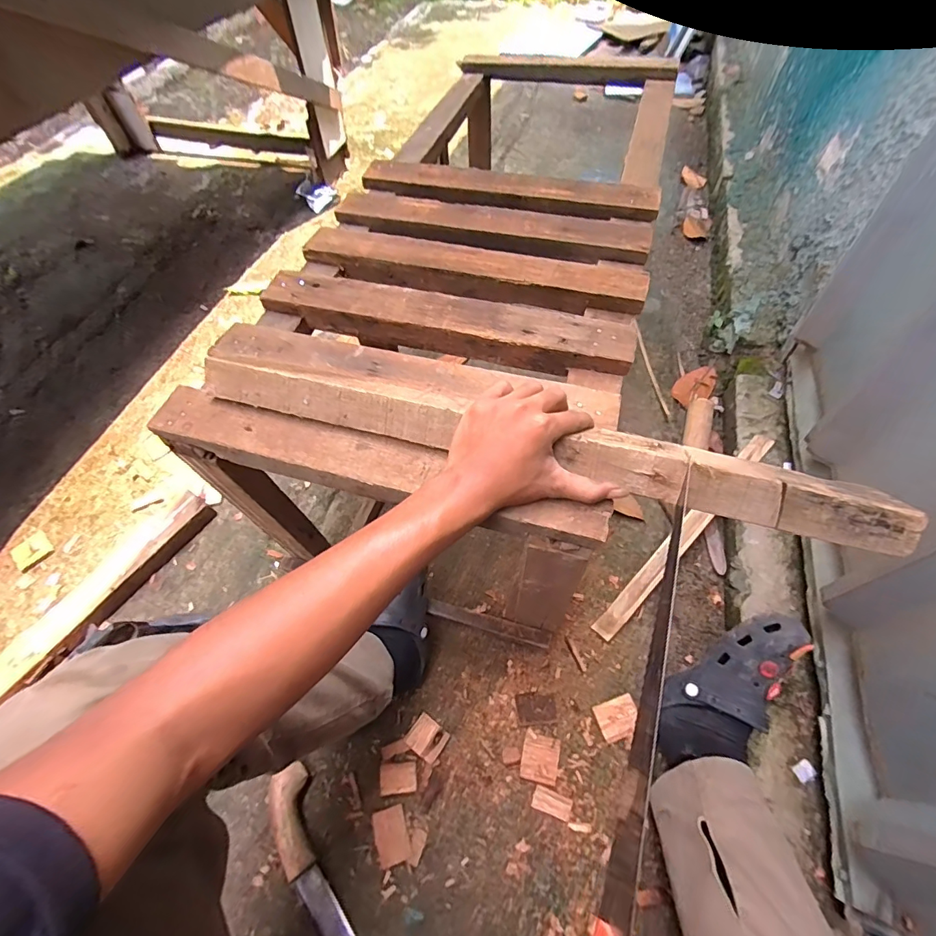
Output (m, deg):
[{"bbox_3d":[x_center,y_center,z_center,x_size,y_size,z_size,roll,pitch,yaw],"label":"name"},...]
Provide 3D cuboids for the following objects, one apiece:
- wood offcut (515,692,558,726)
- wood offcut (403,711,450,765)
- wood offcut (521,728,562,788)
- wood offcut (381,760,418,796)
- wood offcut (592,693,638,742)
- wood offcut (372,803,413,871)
[{"bbox_3d":[0.105,0.368,0.691,0.062,0.007,0.042,-7,58,0],"label":"wood offcut"},{"bbox_3d":[-0.061,0.404,0.672,0.054,0.015,0.047,32,66,21],"label":"wood offcut"},{"bbox_3d":[0.106,0.422,0.654,0.051,0.006,0.061,11,60,11],"label":"wood offcut"},{"bbox_3d":[-0.099,0.445,0.647,0.052,0.011,0.039,-7,58,0],"label":"wood offcut"},{"bbox_3d":[0.224,0.372,0.672,0.061,0.009,0.048,-24,47,0],"label":"wood offcut"},{"bbox_3d":[-0.104,0.503,0.615,0.043,0.011,0.062,-19,59,-7],"label":"wood offcut"}]

